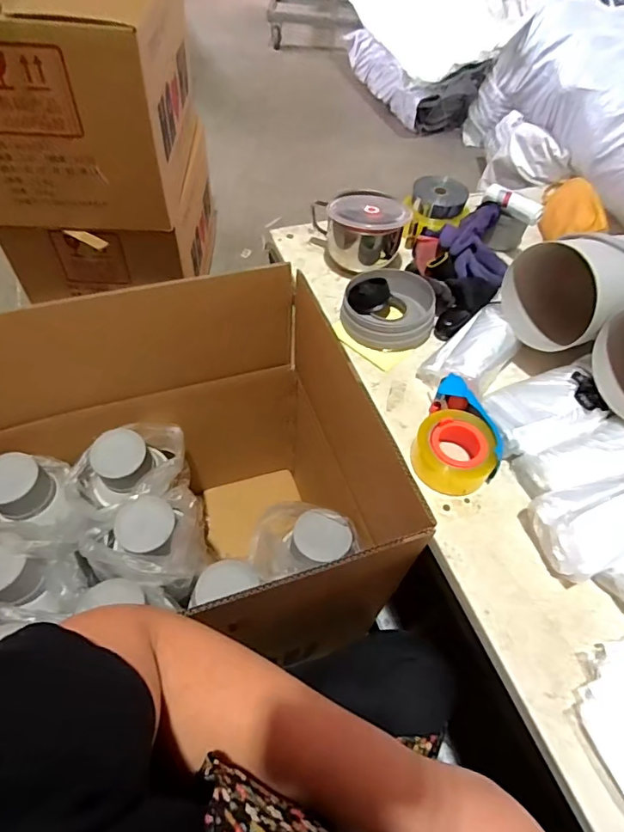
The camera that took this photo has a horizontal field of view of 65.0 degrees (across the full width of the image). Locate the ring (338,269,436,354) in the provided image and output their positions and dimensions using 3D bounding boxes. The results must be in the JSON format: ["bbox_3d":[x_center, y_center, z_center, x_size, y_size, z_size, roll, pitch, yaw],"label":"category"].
[{"bbox_3d":[0.130,-0.182,0.837,0.154,0.063,0.142,2,54,-2],"label":"ring"}]

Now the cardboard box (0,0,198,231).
[{"bbox_3d":[-0.588,-0.822,1.227,0.488,0.461,0.582,1,54,-3],"label":"cardboard box"}]

